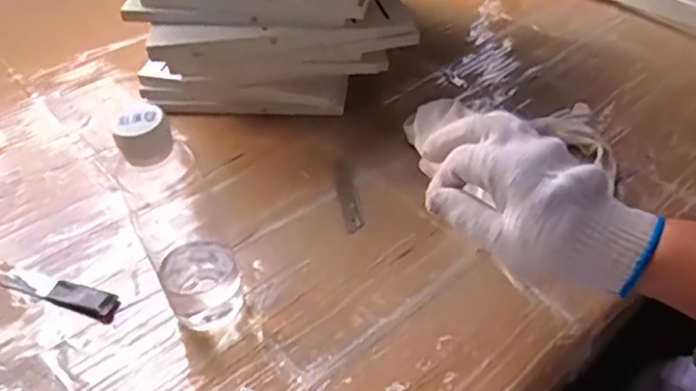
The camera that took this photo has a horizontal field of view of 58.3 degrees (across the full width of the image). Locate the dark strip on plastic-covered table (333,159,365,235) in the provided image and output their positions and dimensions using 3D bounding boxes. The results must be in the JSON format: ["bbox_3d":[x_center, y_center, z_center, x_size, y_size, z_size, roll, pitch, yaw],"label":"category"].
[{"bbox_3d":[-0.001,-0.003,0.588,0.019,0.004,0.098,-10,43,-7],"label":"dark strip on plastic-covered table"}]

